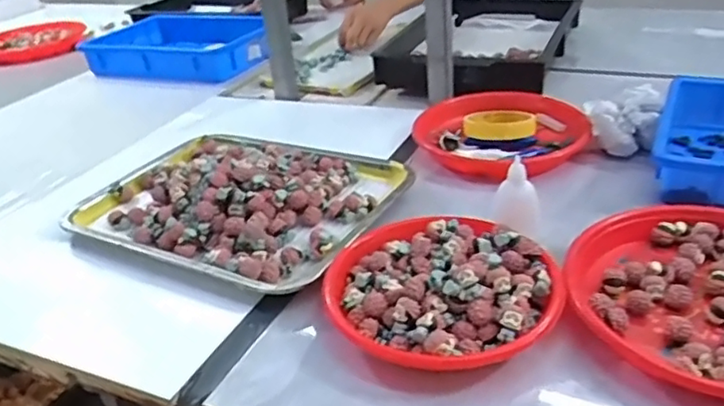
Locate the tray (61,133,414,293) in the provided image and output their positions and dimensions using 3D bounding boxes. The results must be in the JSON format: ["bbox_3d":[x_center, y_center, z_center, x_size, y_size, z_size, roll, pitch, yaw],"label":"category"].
[{"bbox_3d":[-0.143,-0.018,0.703,0.334,0.055,0.245,13,36,30],"label":"tray"}]

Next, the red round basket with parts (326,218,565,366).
[{"bbox_3d":[0.064,0.068,0.533,0.181,0.045,0.185,-5,30,3],"label":"red round basket with parts"}]

